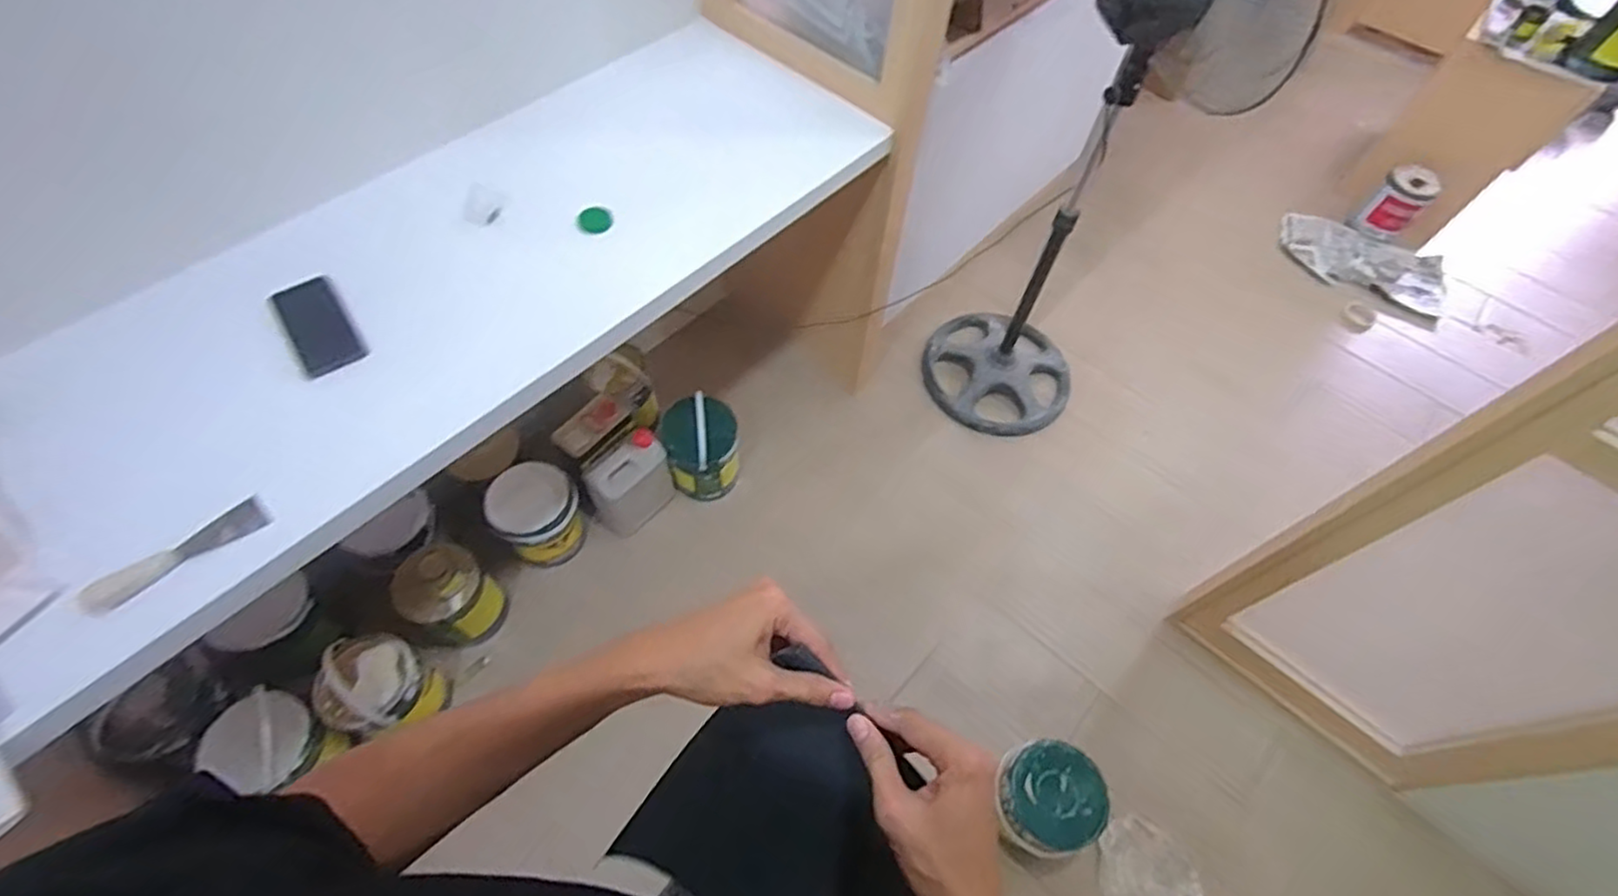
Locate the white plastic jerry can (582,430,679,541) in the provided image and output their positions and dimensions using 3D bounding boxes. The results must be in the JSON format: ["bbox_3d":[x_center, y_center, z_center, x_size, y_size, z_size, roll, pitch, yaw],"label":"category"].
[{"bbox_3d":[-0.407,0.092,1.569,0.096,0.216,0.195,40,64,19],"label":"white plastic jerry can"}]

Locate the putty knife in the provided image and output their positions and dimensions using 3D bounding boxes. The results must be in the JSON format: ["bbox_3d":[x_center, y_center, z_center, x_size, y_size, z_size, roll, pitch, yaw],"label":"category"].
[{"bbox_3d":[-0.688,0.113,0.750,0.178,0.021,0.043,-37,68,-23],"label":"putty knife"}]

